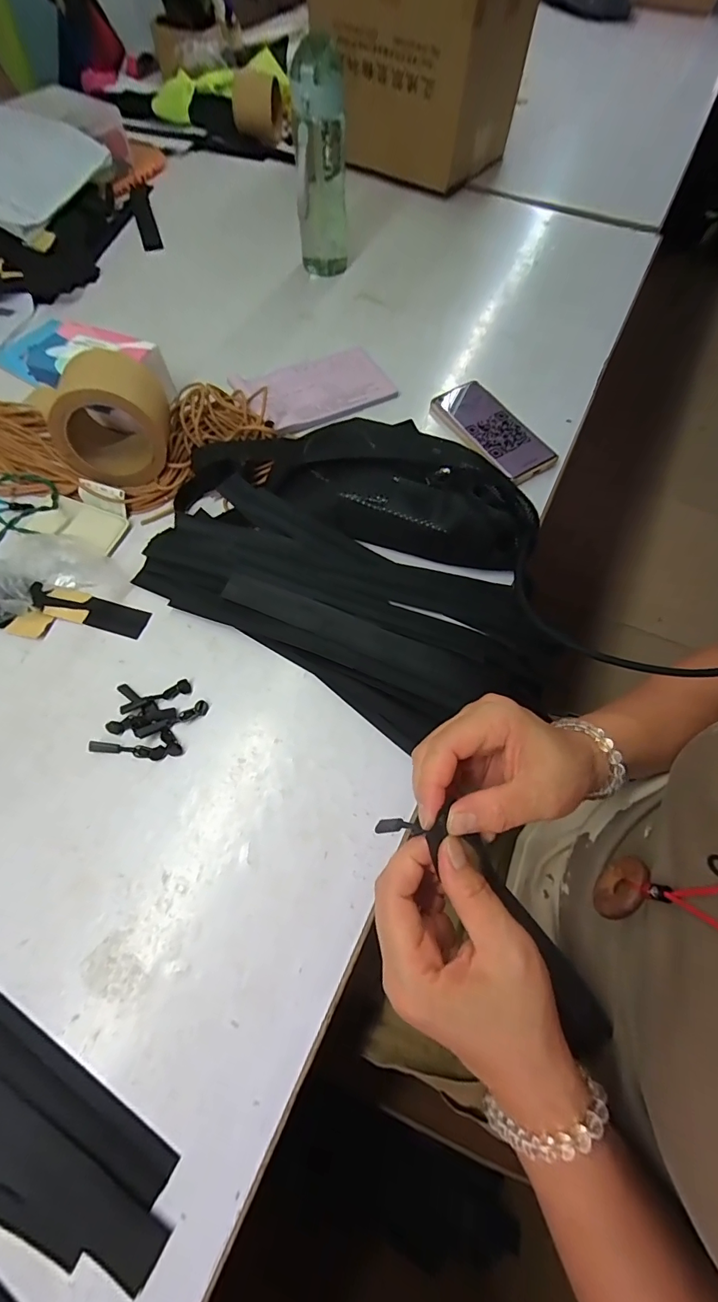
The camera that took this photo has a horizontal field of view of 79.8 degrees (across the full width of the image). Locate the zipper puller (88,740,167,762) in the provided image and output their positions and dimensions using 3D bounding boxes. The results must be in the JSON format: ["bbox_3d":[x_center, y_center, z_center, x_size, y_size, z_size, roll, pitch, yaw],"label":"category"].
[{"bbox_3d":[-0.200,0.087,0.372,0.065,0.006,0.012,5,67,0],"label":"zipper puller"}]

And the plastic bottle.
[{"bbox_3d":[-0.051,-0.665,0.604,0.071,0.215,0.058,0,66,-2],"label":"plastic bottle"}]

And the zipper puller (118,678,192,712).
[{"bbox_3d":[-0.182,0.041,0.386,0.059,0.008,0.013,-23,70,-12],"label":"zipper puller"}]

